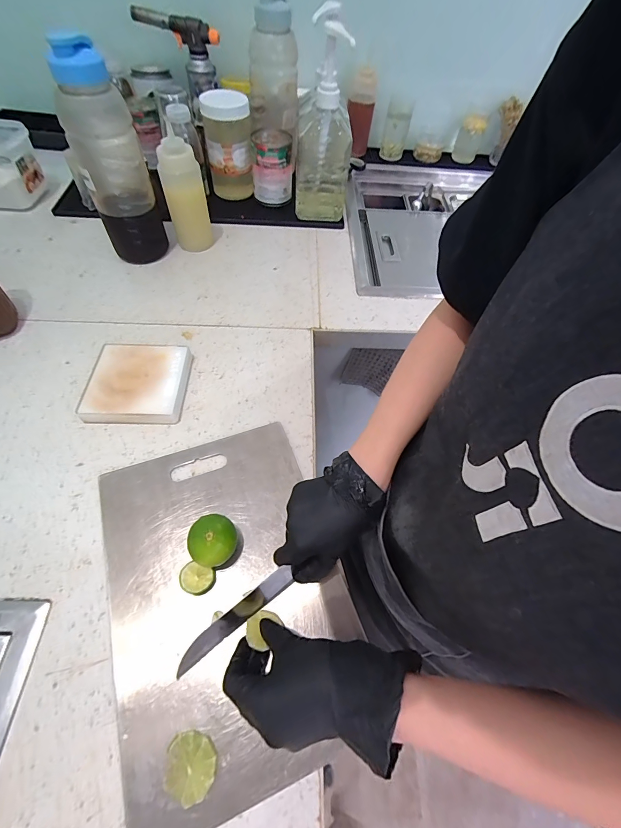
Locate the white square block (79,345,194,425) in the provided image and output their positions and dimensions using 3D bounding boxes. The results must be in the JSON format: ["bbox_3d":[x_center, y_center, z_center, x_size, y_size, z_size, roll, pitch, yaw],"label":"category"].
[{"bbox_3d":[-0.237,-0.044,0.487,0.123,0.025,0.120,0,57,-5],"label":"white square block"}]

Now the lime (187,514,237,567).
[{"bbox_3d":[-0.101,0.132,0.363,0.047,0.050,0.047,2,57,-4],"label":"lime"}]

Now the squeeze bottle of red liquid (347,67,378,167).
[{"bbox_3d":[0.119,-0.717,0.858,0.062,0.173,0.058,8,57,0],"label":"squeeze bottle of red liquid"}]

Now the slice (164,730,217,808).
[{"bbox_3d":[-0.100,0.291,0.289,0.043,0.005,0.040,2,57,-4],"label":"slice"}]

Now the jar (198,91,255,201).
[{"bbox_3d":[-0.167,-0.547,0.721,0.091,0.166,0.085,-8,58,-10],"label":"jar"}]

